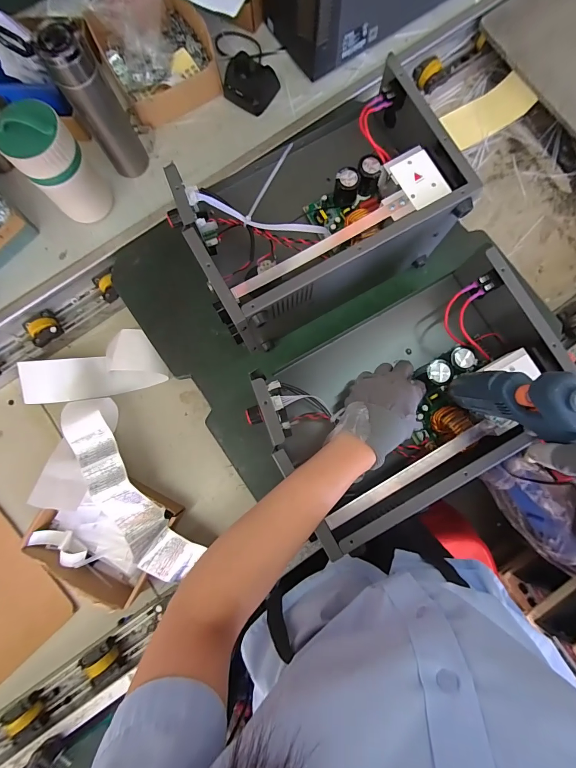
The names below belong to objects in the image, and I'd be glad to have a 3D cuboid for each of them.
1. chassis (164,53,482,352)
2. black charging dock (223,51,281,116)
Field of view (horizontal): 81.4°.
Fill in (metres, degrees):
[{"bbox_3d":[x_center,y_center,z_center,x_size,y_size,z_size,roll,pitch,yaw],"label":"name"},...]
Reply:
[{"bbox_3d":[0.037,-0.242,0.492,0.356,0.156,0.238,-29,84,-4],"label":"chassis"},{"bbox_3d":[-0.069,-0.564,0.625,0.084,0.040,0.089,32,84,3],"label":"black charging dock"}]

